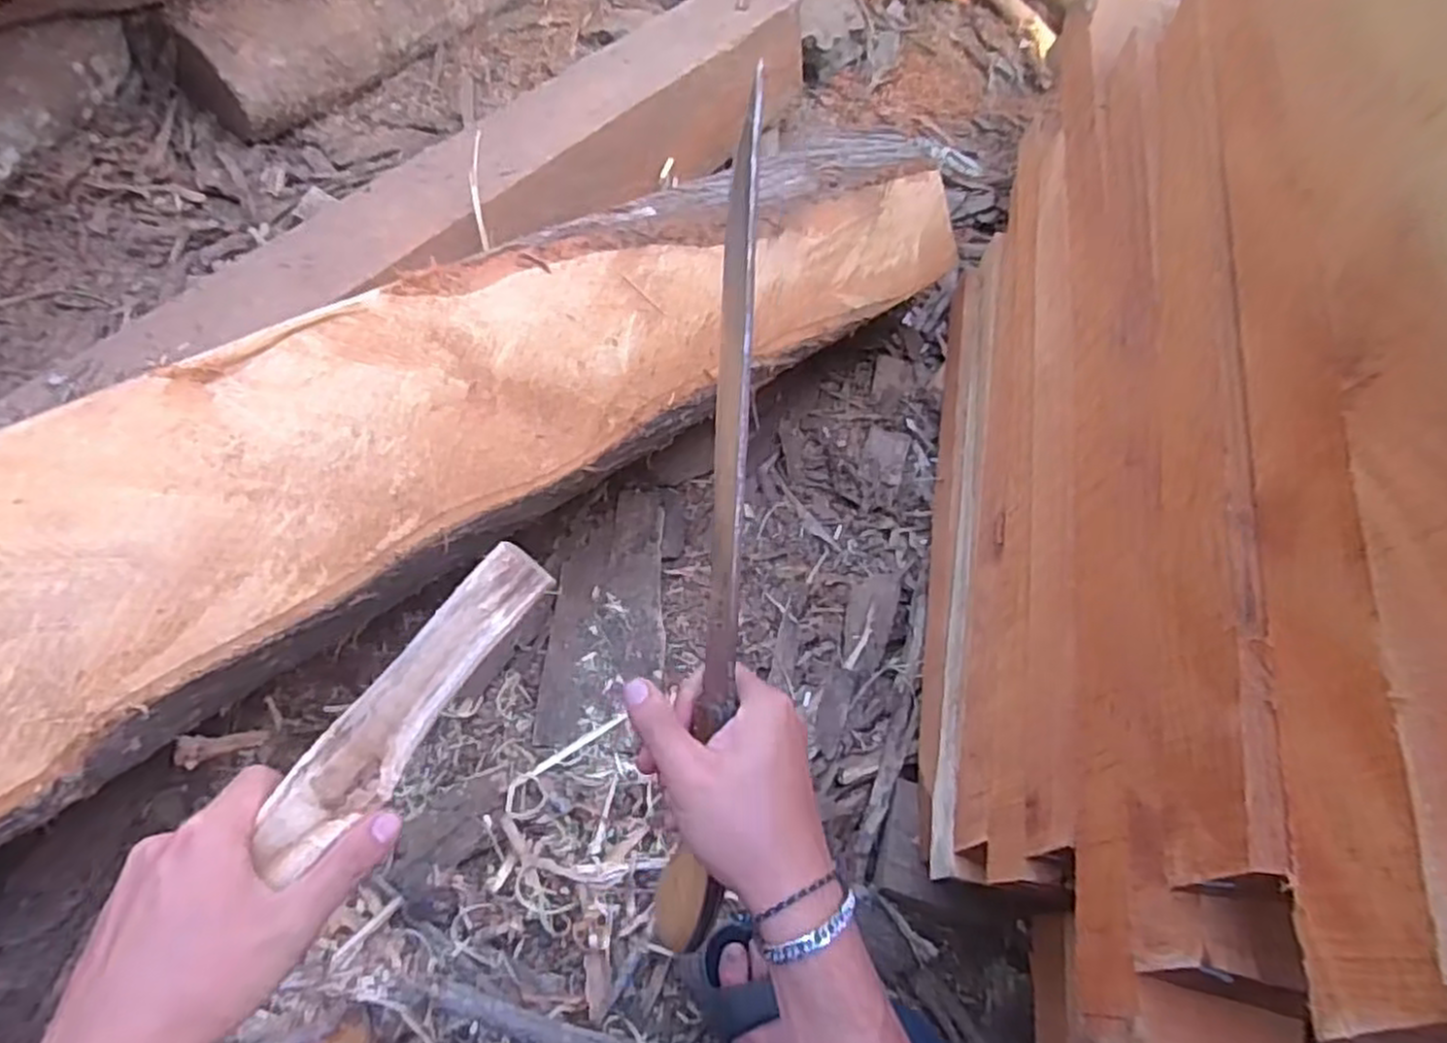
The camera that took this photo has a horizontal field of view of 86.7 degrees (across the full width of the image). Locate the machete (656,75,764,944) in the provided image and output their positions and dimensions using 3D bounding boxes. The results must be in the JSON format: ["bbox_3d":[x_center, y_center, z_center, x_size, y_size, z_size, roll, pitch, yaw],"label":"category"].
[{"bbox_3d":[-0.003,0.008,0.383,0.026,0.039,0.427,5,92,-1],"label":"machete"}]

